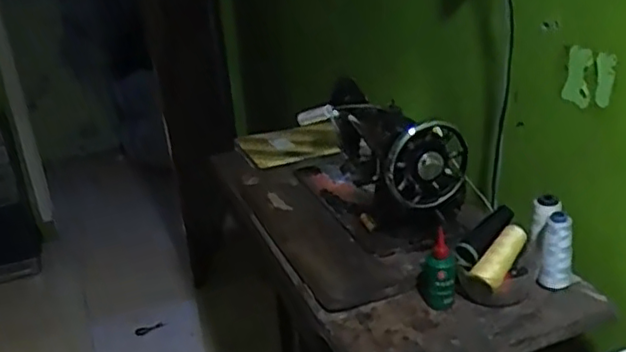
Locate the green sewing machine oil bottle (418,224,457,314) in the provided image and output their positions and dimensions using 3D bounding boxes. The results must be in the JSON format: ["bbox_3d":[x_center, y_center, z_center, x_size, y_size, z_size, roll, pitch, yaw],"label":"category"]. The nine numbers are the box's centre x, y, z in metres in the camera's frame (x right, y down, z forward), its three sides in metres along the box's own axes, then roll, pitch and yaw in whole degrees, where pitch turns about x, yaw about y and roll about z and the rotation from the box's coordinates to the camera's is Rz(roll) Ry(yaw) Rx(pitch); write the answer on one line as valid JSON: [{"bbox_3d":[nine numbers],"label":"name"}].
[{"bbox_3d":[0.178,0.134,0.938,0.050,0.109,0.045,-2,25,6],"label":"green sewing machine oil bottle"}]

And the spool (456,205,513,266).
[{"bbox_3d":[0.256,0.087,0.972,0.124,0.031,0.032,-41,38,-22],"label":"spool"}]

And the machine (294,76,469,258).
[{"bbox_3d":[0.094,-0.033,1.179,0.149,0.221,0.402,-13,26,-18],"label":"machine"}]

